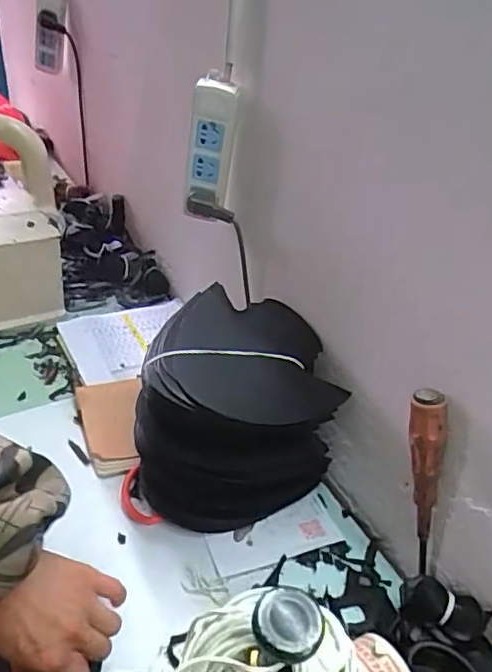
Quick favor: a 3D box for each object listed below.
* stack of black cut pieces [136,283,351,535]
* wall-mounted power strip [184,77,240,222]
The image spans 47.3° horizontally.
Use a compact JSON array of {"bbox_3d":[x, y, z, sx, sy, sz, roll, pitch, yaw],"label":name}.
[{"bbox_3d":[-0.003,0.088,0.637,0.194,0.200,0.190,13,38,7],"label":"stack of black cut pieces"},{"bbox_3d":[-0.046,-0.224,0.691,0.061,0.166,0.036,5,38,-2],"label":"wall-mounted power strip"}]

